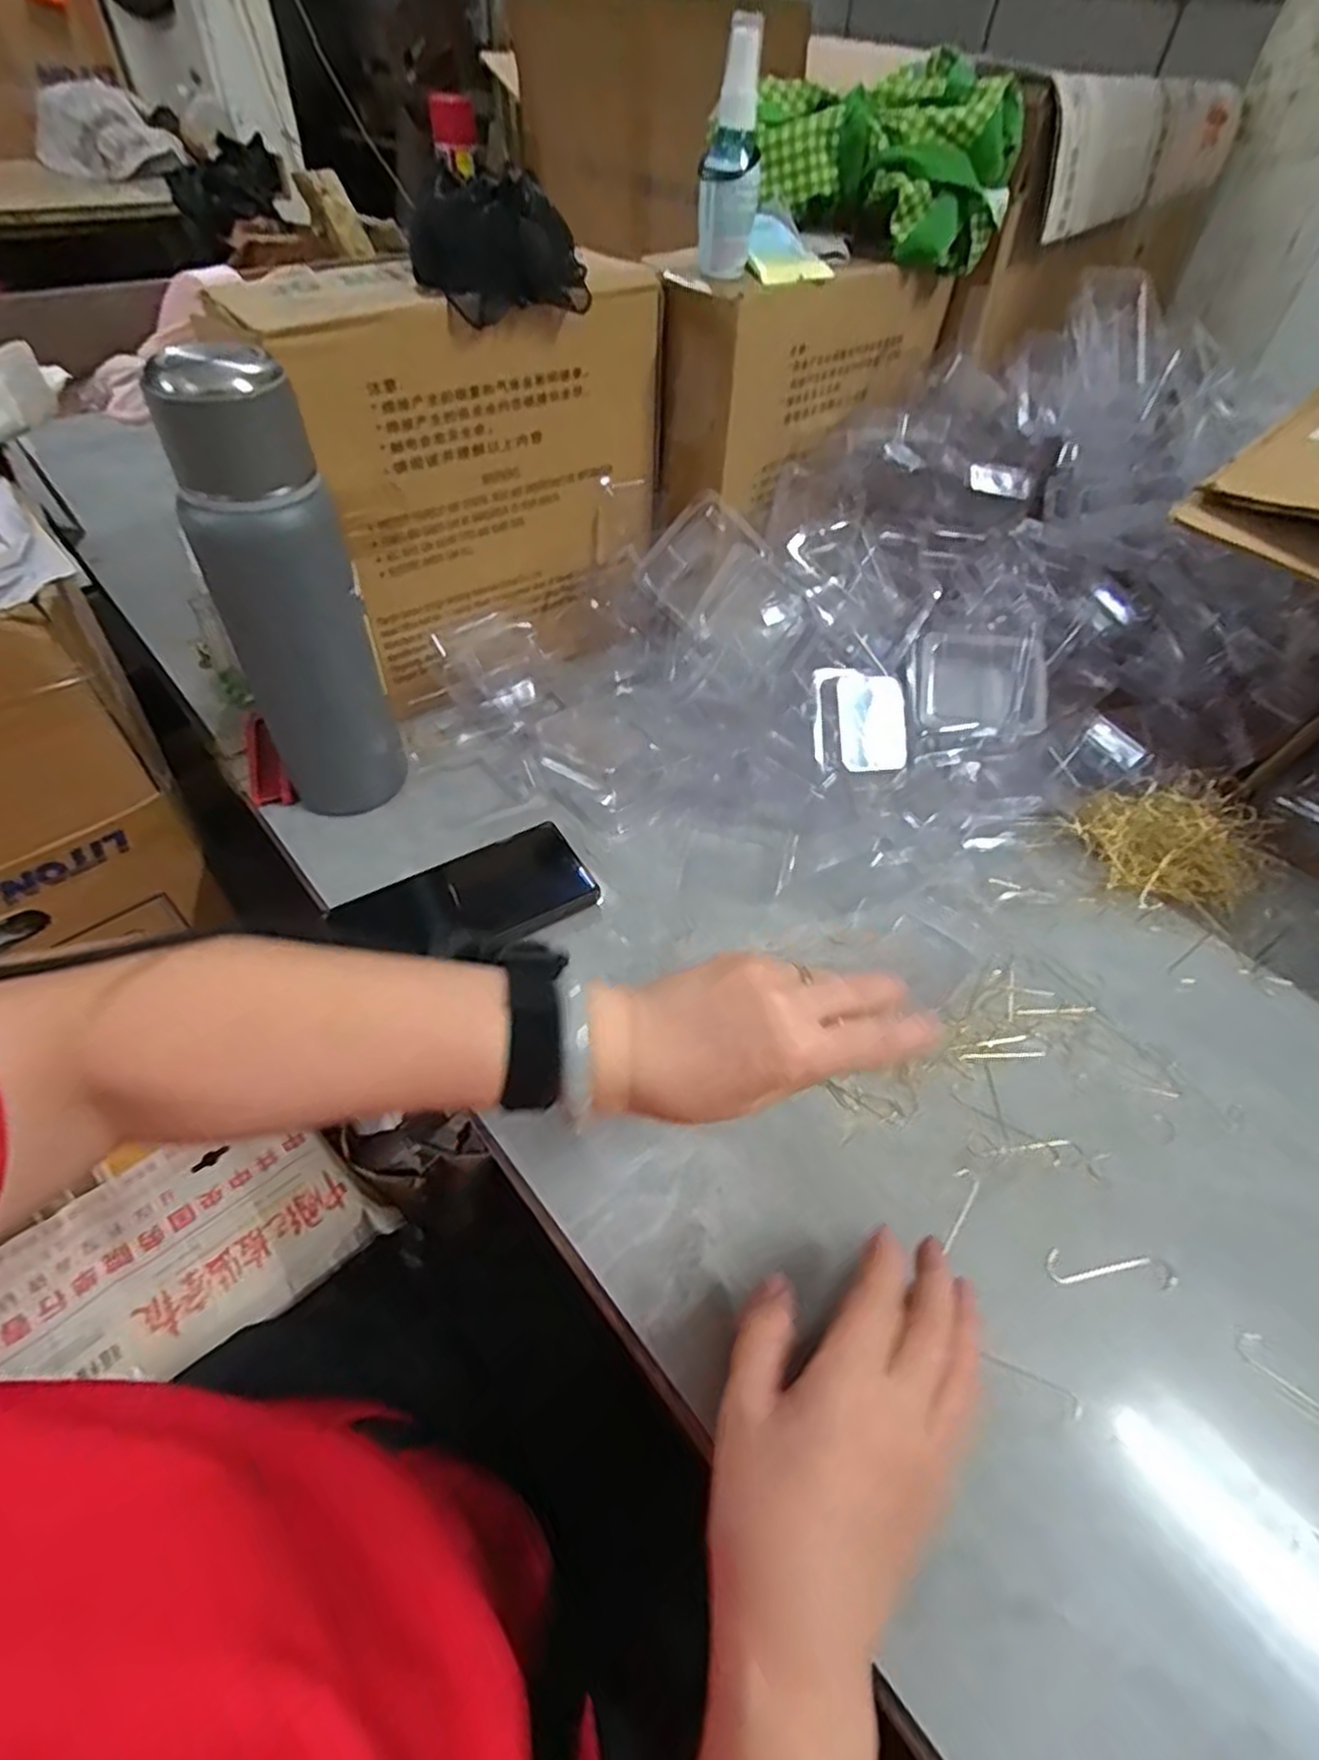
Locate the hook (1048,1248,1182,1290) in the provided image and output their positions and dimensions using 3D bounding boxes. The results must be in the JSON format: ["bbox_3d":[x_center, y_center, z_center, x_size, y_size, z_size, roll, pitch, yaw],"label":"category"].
[{"bbox_3d":[0.222,0.191,0.366,0.063,0.004,0.015,5,51,-1],"label":"hook"}]

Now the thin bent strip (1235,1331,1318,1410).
[{"bbox_3d":[0.292,0.233,0.333,0.016,0.004,0.065,-29,59,-25],"label":"thin bent strip"}]

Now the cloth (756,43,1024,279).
[{"bbox_3d":[0.171,-0.556,0.579,0.197,0.099,0.097,10,49,4],"label":"cloth"}]

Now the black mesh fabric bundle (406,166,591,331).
[{"bbox_3d":[-0.099,-0.399,0.468,0.099,0.059,0.063,-22,54,-22],"label":"black mesh fabric bundle"}]

